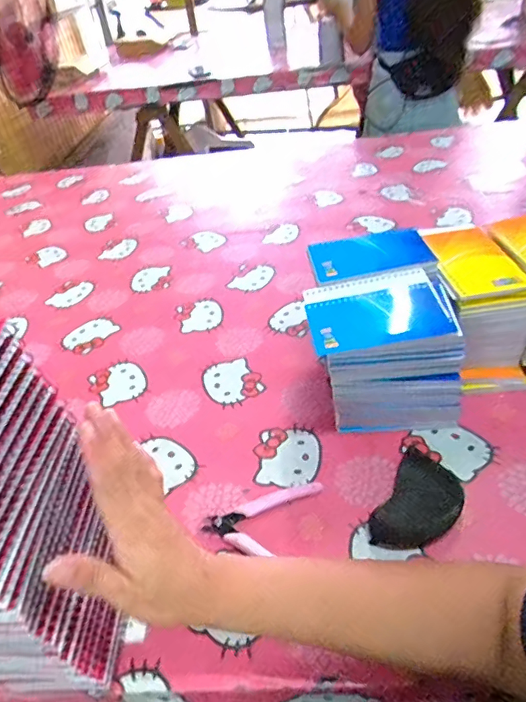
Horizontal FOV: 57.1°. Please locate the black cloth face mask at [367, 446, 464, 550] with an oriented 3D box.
[{"bbox_3d":[0.153,0.149,0.471,0.066,0.021,0.105,23,50,31],"label":"black cloth face mask"}]

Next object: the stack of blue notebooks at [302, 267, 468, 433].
[{"bbox_3d":[0.128,0.008,0.532,0.146,0.144,0.102,-9,41,0],"label":"stack of blue notebooks"}]

